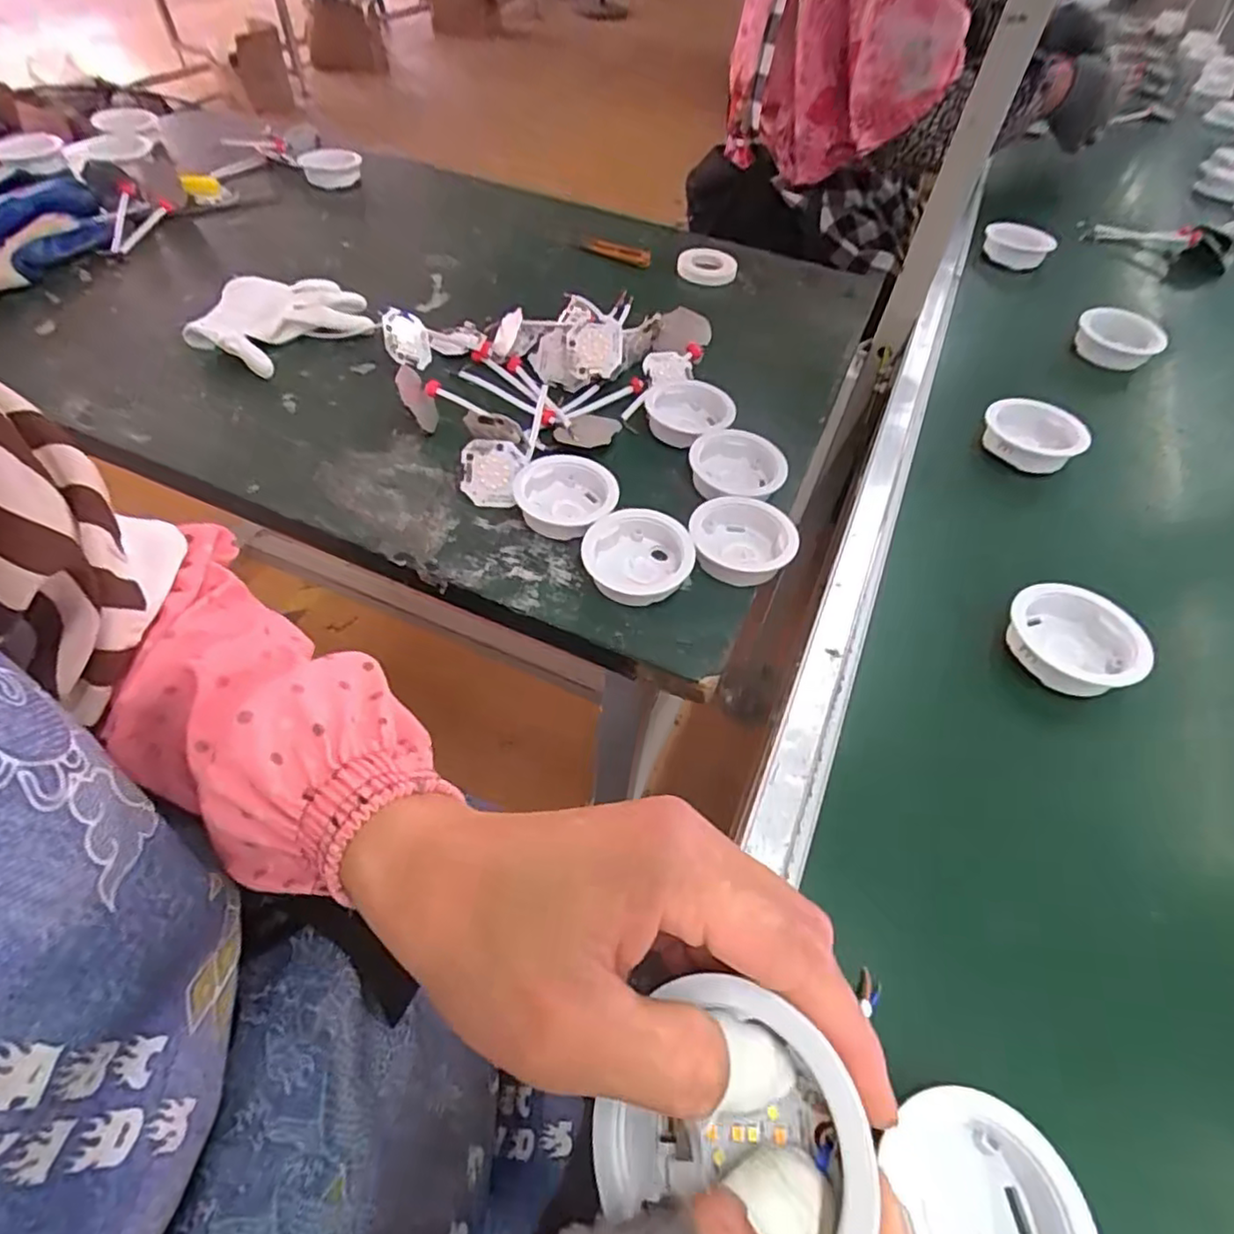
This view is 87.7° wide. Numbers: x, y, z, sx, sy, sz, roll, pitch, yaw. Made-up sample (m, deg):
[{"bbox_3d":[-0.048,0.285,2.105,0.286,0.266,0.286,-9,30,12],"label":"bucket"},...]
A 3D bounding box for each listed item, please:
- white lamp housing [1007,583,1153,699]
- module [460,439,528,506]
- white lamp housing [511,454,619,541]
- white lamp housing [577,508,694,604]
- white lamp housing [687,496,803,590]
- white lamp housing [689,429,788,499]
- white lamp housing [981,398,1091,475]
[{"bbox_3d":[0.266,0.018,0.377,0.068,0.034,0.060,21,54,13],"label":"white lamp housing"},{"bbox_3d":[-0.092,-0.105,0.469,0.044,0.004,0.047,5,91,1],"label":"module"},{"bbox_3d":[-0.038,-0.088,0.462,0.074,0.023,0.068,2,51,-2],"label":"white lamp housing"},{"bbox_3d":[0.013,-0.036,0.429,0.069,0.030,0.071,2,51,-2],"label":"white lamp housing"},{"bbox_3d":[0.083,-0.050,0.447,0.073,0.028,0.071,2,51,-2],"label":"white lamp housing"},{"bbox_3d":[0.091,-0.109,0.492,0.070,0.029,0.074,10,52,5],"label":"white lamp housing"},{"bbox_3d":[0.324,-0.142,0.500,0.072,0.027,0.063,6,51,2],"label":"white lamp housing"}]

